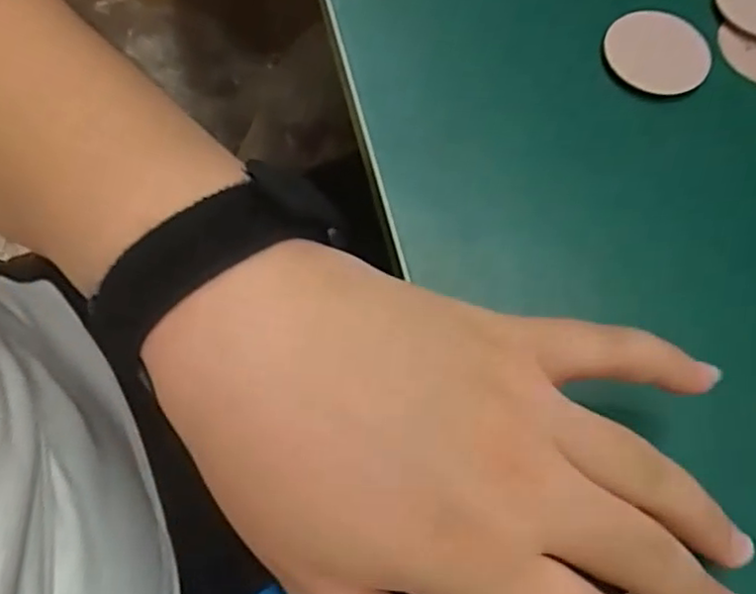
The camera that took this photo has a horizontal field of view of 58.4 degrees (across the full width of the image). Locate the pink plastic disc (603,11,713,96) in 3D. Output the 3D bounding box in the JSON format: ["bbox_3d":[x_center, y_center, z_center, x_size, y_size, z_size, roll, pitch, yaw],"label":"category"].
[{"bbox_3d":[0.118,-0.104,0.284,0.042,0.006,0.037,36,77,18],"label":"pink plastic disc"}]

